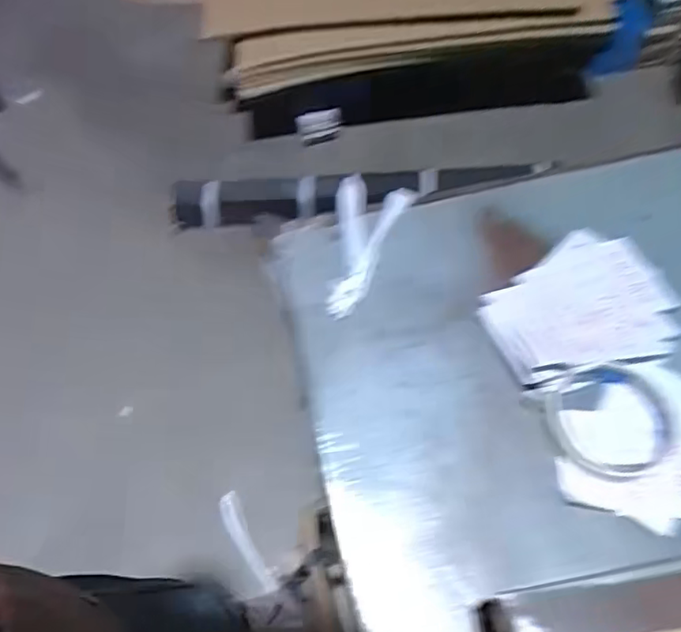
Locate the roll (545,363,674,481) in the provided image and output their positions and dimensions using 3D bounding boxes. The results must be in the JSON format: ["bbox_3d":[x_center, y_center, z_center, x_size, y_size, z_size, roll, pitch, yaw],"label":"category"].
[{"bbox_3d":[0.201,0.077,0.465,0.090,0.020,0.084,-1,58,2],"label":"roll"}]

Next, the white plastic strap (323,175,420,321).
[{"bbox_3d":[0.012,-0.073,0.583,0.066,0.010,0.172,16,60,12],"label":"white plastic strap"}]

